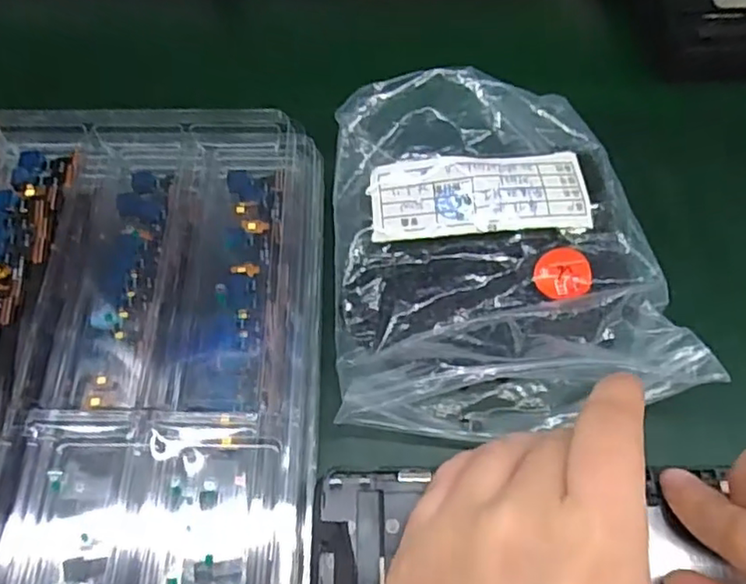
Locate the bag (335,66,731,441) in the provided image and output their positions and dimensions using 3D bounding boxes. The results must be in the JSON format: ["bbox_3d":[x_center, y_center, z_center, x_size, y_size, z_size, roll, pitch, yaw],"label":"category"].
[{"bbox_3d":[0.051,-0.024,0.265,0.140,0.038,0.157,-6,59,-6],"label":"bag"}]

